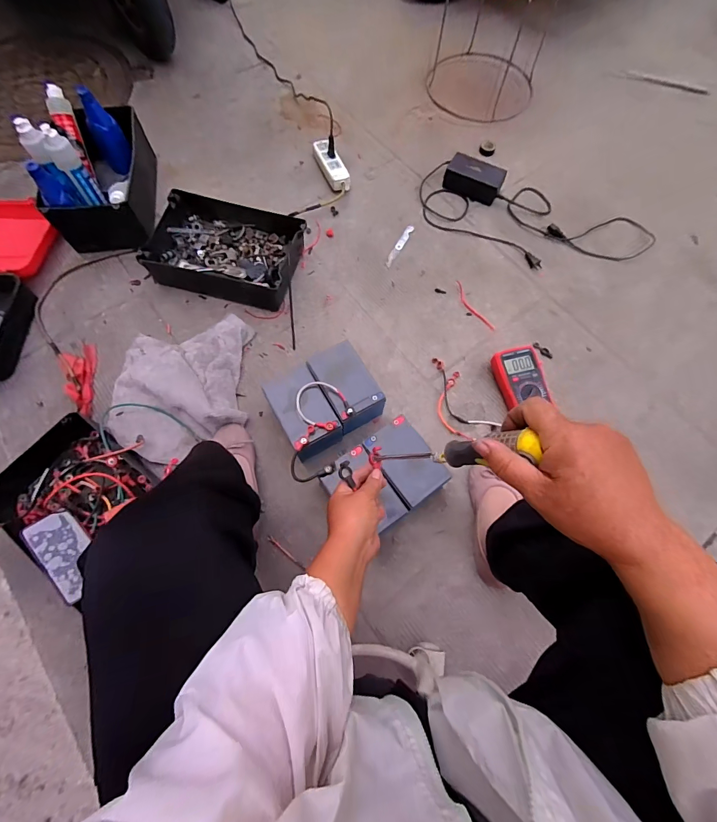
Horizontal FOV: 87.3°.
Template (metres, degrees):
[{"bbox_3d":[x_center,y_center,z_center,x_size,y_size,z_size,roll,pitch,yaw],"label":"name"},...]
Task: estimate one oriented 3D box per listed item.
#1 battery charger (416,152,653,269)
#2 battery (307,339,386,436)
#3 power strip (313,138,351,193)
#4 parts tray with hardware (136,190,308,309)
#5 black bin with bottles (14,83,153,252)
[{"bbox_3d":[0.441,-0.502,0.967,0.592,0.058,0.263,26,72,7],"label":"battery charger"},{"bbox_3d":[-0.025,-0.042,0.776,0.099,0.102,0.162,-28,74,-11],"label":"battery"},{"bbox_3d":[-0.077,-0.673,1.034,0.056,0.035,0.179,-21,72,-9],"label":"power strip"},{"bbox_3d":[-0.304,-0.395,0.914,0.352,0.083,0.248,15,71,4],"label":"parts tray with hardware"},{"bbox_3d":[-0.629,-0.580,0.907,0.189,0.211,0.363,-8,71,-5],"label":"black bin with bottles"}]

